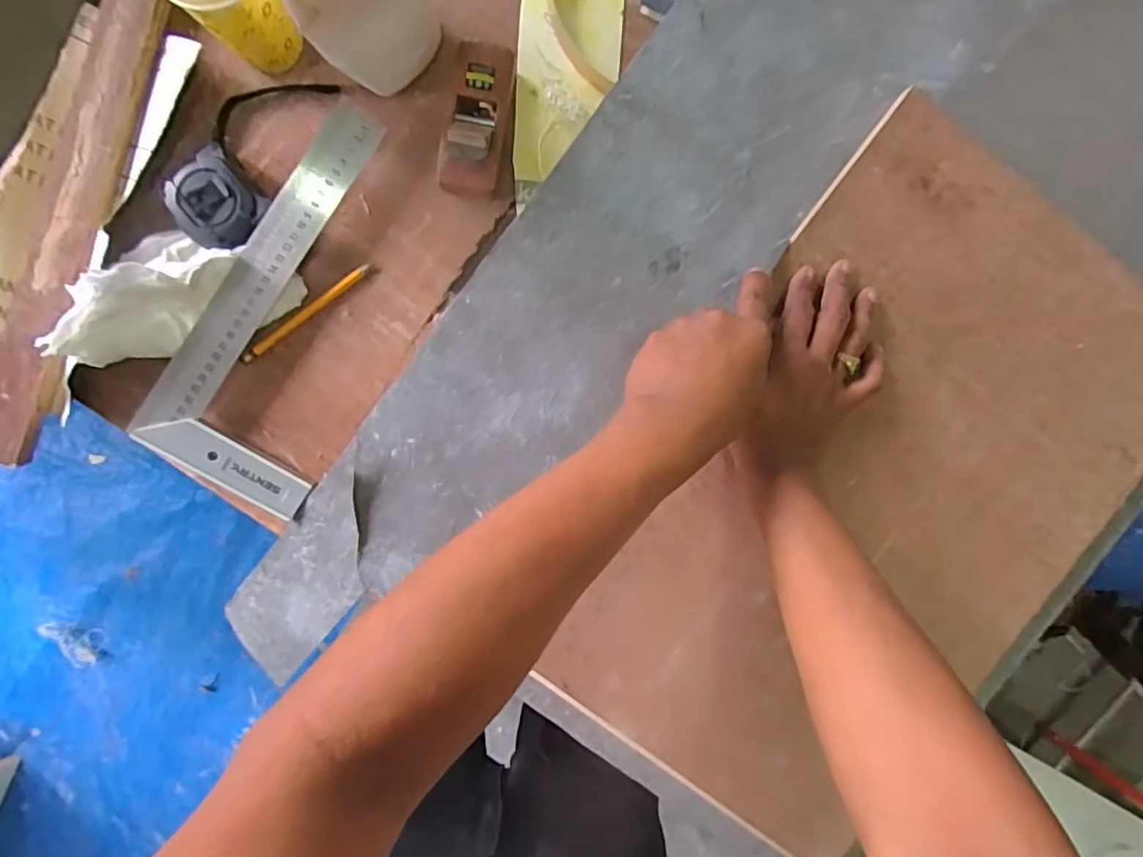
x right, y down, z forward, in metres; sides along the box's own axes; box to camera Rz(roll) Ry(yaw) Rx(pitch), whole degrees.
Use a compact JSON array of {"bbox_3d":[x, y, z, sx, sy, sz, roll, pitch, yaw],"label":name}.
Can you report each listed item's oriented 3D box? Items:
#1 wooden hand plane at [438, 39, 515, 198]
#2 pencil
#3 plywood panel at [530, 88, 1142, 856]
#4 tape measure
[{"bbox_3d":[-0.072,-0.238,0.444,0.043,0.039,0.108,10,91,-2],"label":"wooden hand plane"},{"bbox_3d":[-0.216,-0.093,0.471,0.123,0.010,0.011,-38,93,-1],"label":"pencil"},{"bbox_3d":[0.252,0.060,0.483,0.363,0.018,0.570,38,90,-3],"label":"plywood panel"},{"bbox_3d":[-0.266,-0.168,0.441,0.062,0.035,0.070,-44,95,1],"label":"tape measure"}]

